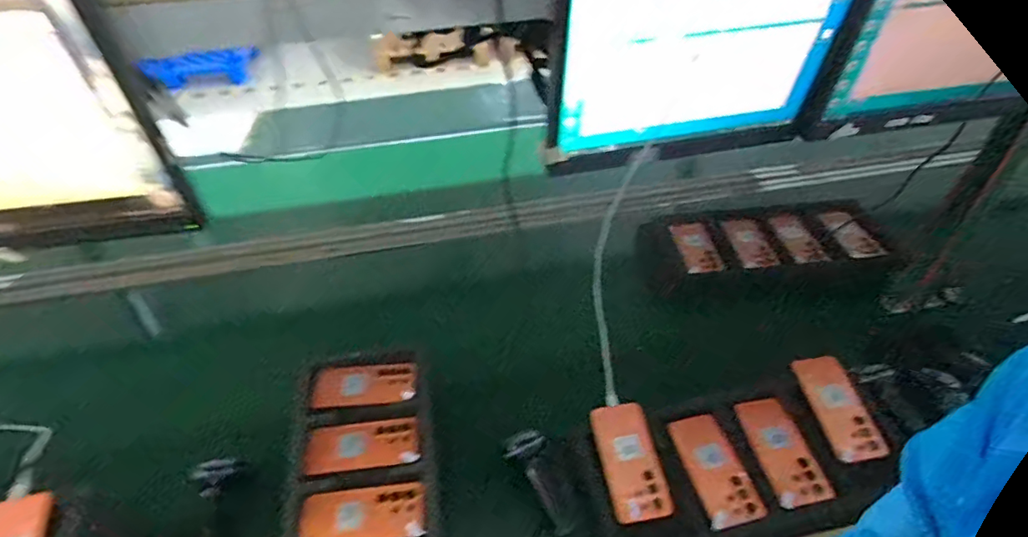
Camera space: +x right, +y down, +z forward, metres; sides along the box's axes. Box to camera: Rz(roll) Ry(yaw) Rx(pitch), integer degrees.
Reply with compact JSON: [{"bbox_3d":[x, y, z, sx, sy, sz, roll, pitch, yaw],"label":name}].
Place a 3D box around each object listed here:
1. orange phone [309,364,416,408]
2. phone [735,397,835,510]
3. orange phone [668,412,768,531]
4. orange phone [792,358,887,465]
[{"bbox_3d":[-0.263,0.204,0.969,0.177,0.011,0.082,-3,47,6],"label":"orange phone"},{"bbox_3d":[0.389,0.263,0.801,0.073,0.010,0.159,-14,52,0],"label":"phone"},{"bbox_3d":[0.289,0.286,0.789,0.075,0.008,0.156,-17,53,-1],"label":"orange phone"},{"bbox_3d":[0.490,0.208,0.828,0.069,0.009,0.165,-15,52,7],"label":"orange phone"}]

